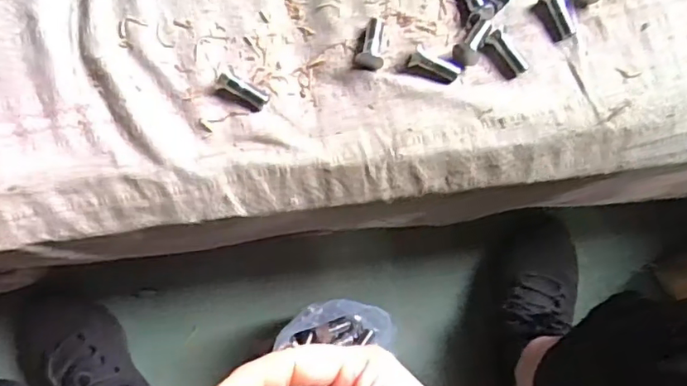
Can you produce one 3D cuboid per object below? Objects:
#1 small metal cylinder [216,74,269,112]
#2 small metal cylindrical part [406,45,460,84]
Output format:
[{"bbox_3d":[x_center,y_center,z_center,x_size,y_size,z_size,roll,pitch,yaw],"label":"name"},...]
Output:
[{"bbox_3d":[-0.068,-0.069,0.390,0.036,0.010,0.012,27,78,4],"label":"small metal cylinder"},{"bbox_3d":[0.062,-0.088,0.398,0.036,0.013,0.013,22,76,-10],"label":"small metal cylindrical part"}]

